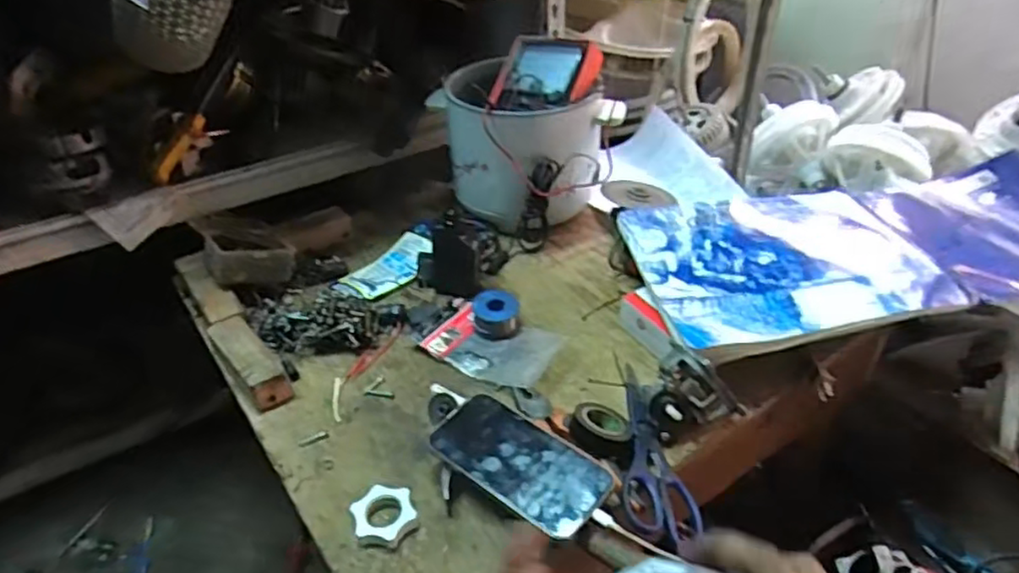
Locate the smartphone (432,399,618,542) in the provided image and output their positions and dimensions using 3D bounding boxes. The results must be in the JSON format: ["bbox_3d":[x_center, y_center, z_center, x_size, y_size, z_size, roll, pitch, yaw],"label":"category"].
[{"bbox_3d":[0.008,0.152,0.589,0.159,0.009,0.076,26,51,32],"label":"smartphone"}]

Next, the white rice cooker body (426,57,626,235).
[{"bbox_3d":[0.024,-0.204,0.944,0.195,0.169,0.204,-21,40,-24],"label":"white rice cooker body"}]

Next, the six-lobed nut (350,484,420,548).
[{"bbox_3d":[-0.108,0.197,0.578,0.052,0.015,0.053,-1,36,1],"label":"six-lobed nut"}]

